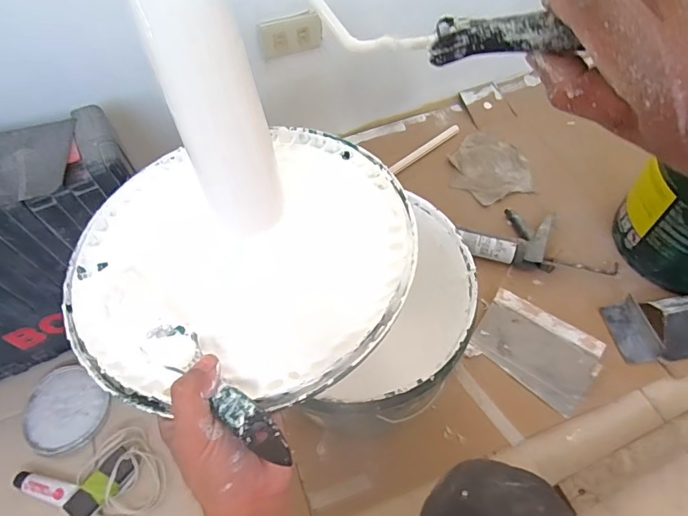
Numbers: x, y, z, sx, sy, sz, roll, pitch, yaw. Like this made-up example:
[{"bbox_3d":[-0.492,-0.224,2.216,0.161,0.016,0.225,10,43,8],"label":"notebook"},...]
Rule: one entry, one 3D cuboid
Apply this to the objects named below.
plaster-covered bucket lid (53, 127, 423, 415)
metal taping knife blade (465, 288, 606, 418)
[{"bbox_3d":[-0.092,-0.010,0.396,0.295,0.040,0.273,-2,59,3],"label":"plaster-covered bucket lid"},{"bbox_3d":[0.346,0.165,0.818,0.203,0.035,0.138,32,66,21],"label":"metal taping knife blade"}]

